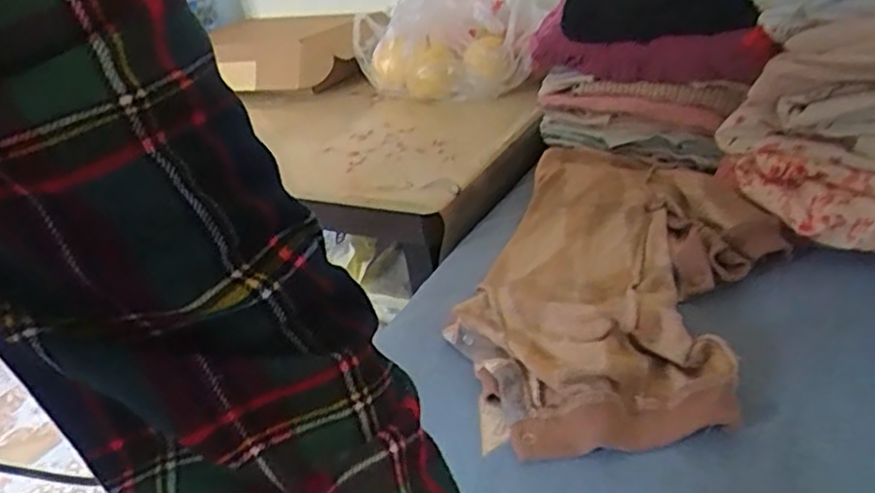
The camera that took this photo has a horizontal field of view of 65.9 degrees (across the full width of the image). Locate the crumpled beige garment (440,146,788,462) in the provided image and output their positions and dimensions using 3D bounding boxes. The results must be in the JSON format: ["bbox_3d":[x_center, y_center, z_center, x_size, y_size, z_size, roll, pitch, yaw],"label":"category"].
[{"bbox_3d":[0.177,0.016,0.640,0.257,0.051,0.463,6,31,21],"label":"crumpled beige garment"}]

